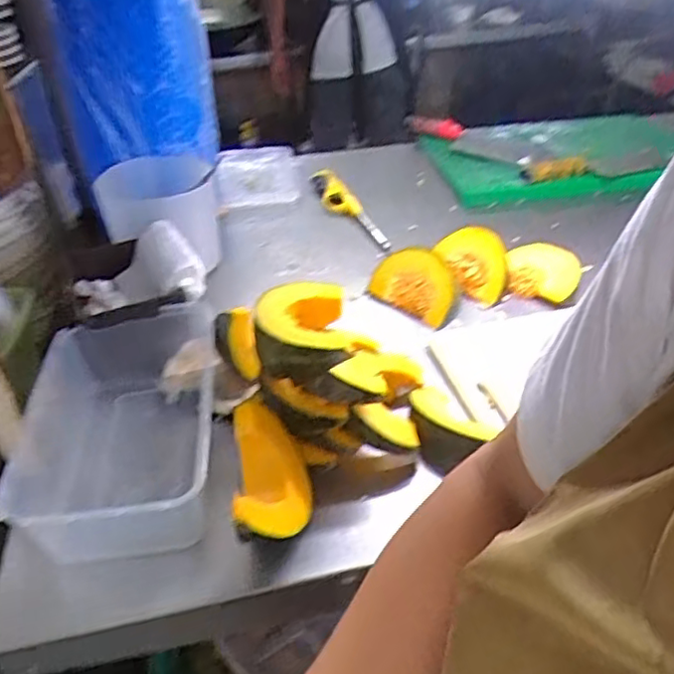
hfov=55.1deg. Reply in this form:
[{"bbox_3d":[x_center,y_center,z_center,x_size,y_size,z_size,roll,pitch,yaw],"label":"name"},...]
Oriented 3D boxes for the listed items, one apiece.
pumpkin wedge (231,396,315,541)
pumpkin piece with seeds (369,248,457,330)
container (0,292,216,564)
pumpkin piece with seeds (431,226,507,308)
[{"bbox_3d":[-0.051,0.121,0.532,0.057,0.084,0.122,-6,36,-4],"label":"pumpkin wedge"},{"bbox_3d":[0.105,-0.071,0.821,0.078,0.050,0.124,-28,42,-30],"label":"pumpkin piece with seeds"},{"bbox_3d":[-0.196,0.080,0.599,0.167,0.083,0.288,-8,36,-6],"label":"container"},{"bbox_3d":[0.176,-0.104,0.857,0.096,0.052,0.130,6,37,13],"label":"pumpkin piece with seeds"}]

